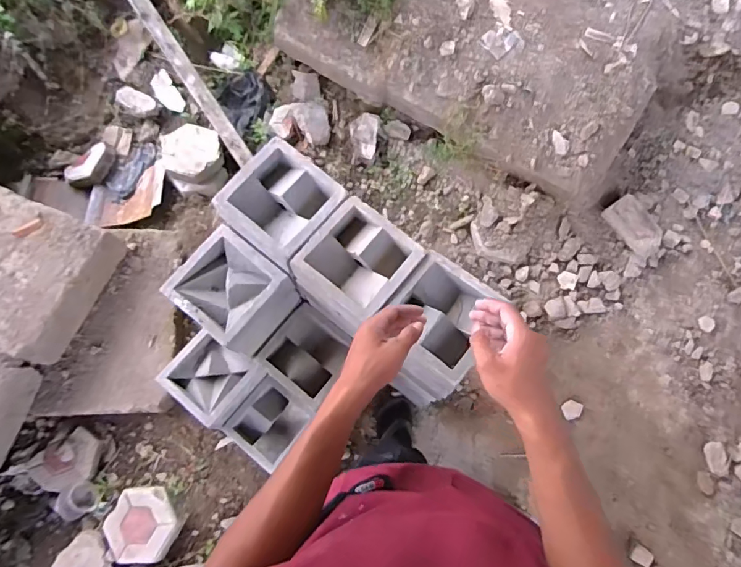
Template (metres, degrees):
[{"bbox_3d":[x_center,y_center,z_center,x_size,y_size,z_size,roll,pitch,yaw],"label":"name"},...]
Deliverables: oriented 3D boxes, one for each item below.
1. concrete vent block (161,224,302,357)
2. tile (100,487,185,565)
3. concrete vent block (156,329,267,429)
[{"bbox_3d":[-0.321,0.031,1.112,0.209,0.192,0.209,37,78,12],"label":"concrete vent block"},{"bbox_3d":[-0.678,0.716,1.392,0.219,0.049,0.206,2,73,3],"label":"tile"},{"bbox_3d":[-0.446,0.266,1.318,0.210,0.105,0.210,35,77,12],"label":"concrete vent block"}]

